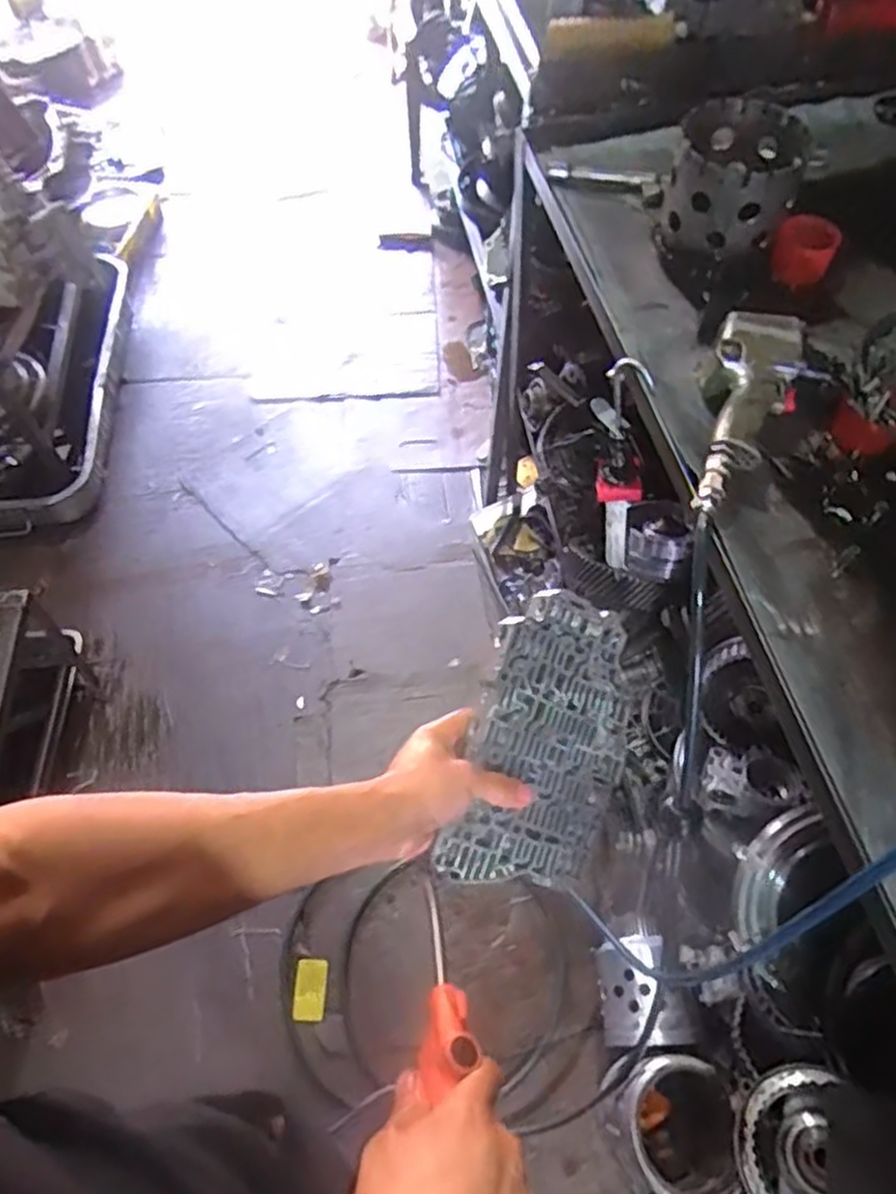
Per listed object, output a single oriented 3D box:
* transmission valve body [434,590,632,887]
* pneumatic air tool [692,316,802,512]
[{"bbox_3d":[0.076,0.121,0.624,0.138,0.035,0.232,25,77,-22],"label":"transmission valve body"},{"bbox_3d":[0.292,-0.170,0.743,0.091,0.064,0.246,15,62,11],"label":"pneumatic air tool"}]

